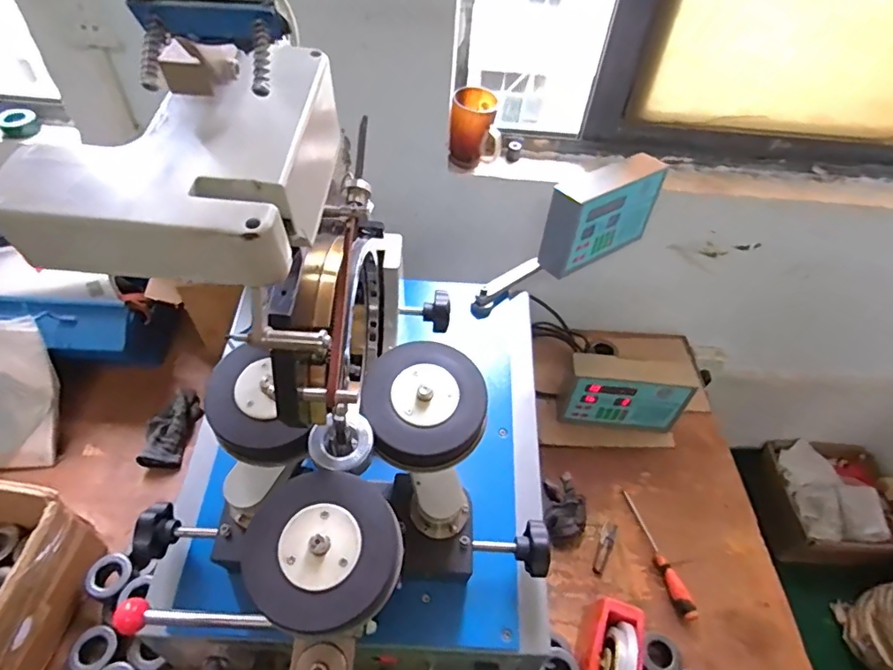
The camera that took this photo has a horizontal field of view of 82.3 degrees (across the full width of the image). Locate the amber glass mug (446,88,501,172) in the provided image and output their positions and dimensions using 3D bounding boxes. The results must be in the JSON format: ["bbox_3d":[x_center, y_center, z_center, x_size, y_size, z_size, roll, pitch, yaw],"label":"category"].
[{"bbox_3d":[0.052,-0.362,0.915,0.091,0.124,0.070,6,49,0],"label":"amber glass mug"}]

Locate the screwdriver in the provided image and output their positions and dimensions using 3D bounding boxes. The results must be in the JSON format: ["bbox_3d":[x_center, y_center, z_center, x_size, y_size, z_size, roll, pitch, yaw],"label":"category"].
[{"bbox_3d":[0.359,0.368,0.871,0.026,0.026,0.219,-8,45,-12],"label":"screwdriver"}]

